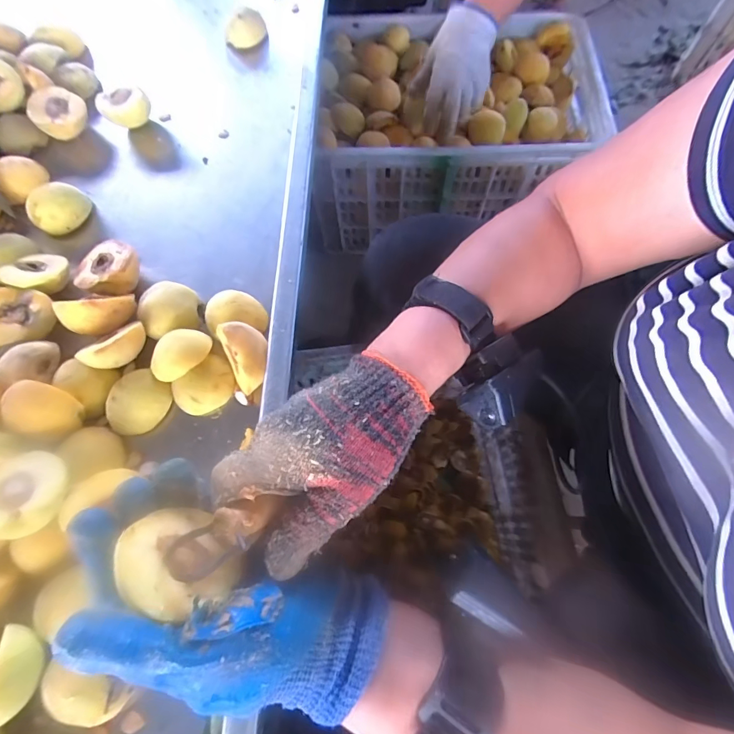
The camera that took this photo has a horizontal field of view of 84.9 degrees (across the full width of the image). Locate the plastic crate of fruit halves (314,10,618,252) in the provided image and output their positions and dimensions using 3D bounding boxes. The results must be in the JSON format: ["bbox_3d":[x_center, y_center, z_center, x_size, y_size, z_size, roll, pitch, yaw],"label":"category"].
[{"bbox_3d":[0.157,-0.472,0.812,0.508,0.238,0.350,0,70,2],"label":"plastic crate of fruit halves"}]

